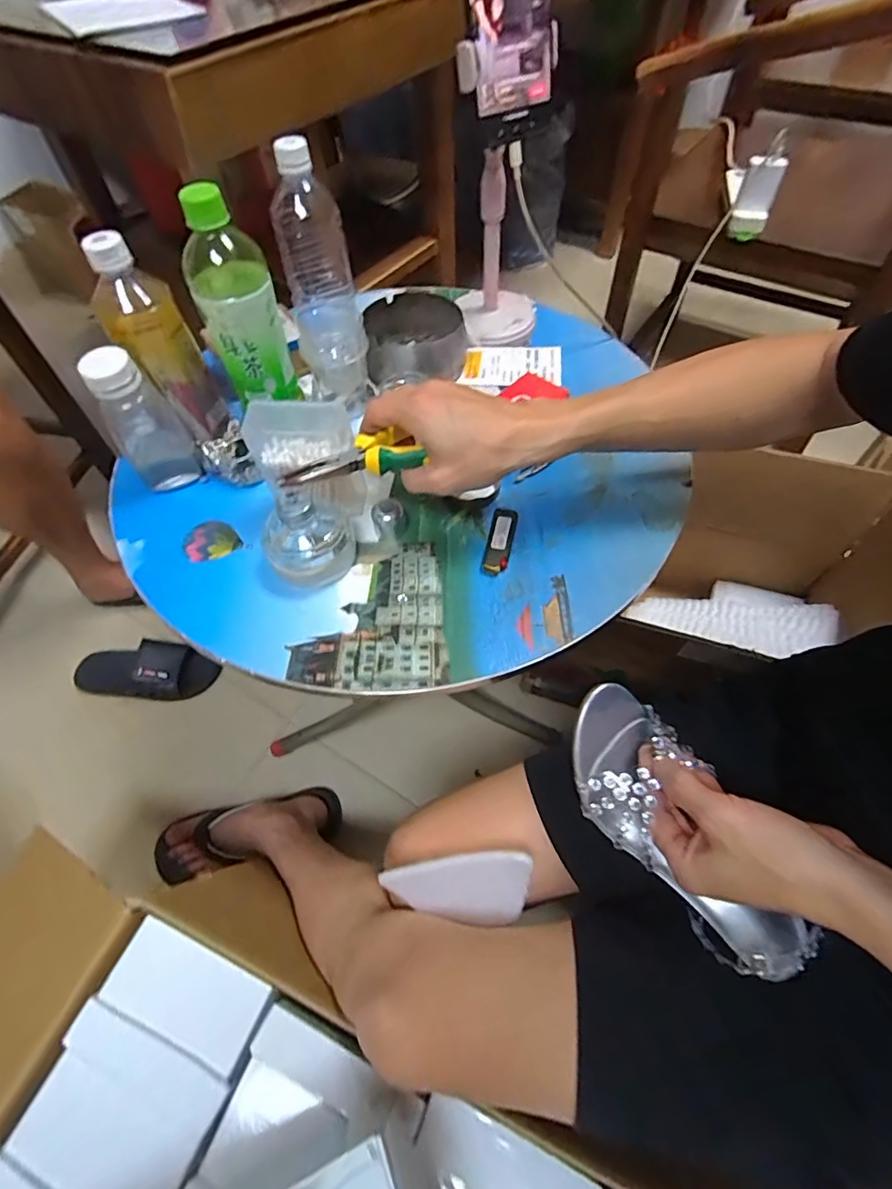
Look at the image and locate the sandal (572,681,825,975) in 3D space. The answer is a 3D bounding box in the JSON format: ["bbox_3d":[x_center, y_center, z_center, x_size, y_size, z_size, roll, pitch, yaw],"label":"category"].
[{"bbox_3d":[0.158,0.163,0.370,0.082,0.050,0.202,-27,70,-15],"label":"sandal"}]

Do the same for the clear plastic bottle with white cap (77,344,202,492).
[{"bbox_3d":[-0.277,-0.162,0.468,0.058,0.126,0.059,-34,62,-18],"label":"clear plastic bottle with white cap"}]

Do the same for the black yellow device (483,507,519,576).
[{"bbox_3d":[0.048,-0.048,0.456,0.021,0.010,0.068,10,58,8],"label":"black yellow device"}]

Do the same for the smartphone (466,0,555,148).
[{"bbox_3d":[0.051,-0.459,0.404,0.075,0.158,0.008,-26,48,-11],"label":"smartphone"}]

